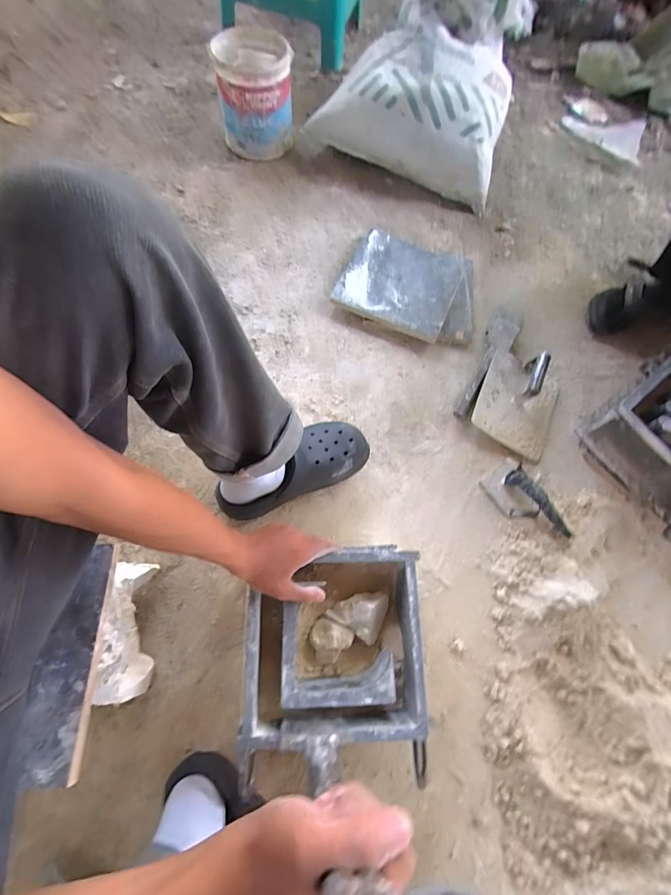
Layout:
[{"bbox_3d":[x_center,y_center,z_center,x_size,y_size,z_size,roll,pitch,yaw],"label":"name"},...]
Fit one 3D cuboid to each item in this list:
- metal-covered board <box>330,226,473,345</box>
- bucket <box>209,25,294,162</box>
[{"bbox_3d":[0.178,-0.377,0.894,0.317,0.032,0.273,21,69,5],"label":"metal-covered board"},{"bbox_3d":[-0.201,-0.880,0.978,0.181,0.194,0.186,-9,71,-6],"label":"bucket"}]

